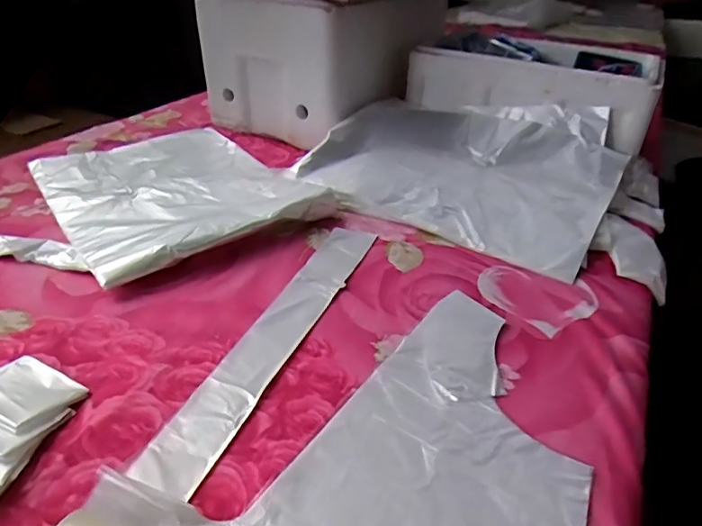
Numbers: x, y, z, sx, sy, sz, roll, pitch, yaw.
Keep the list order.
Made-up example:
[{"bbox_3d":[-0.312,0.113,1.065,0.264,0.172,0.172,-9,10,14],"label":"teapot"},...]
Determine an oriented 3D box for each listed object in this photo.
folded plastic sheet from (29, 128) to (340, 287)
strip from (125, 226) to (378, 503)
[{"bbox_3d":[-0.246,-0.109,0.718,0.299,0.035,0.369,-22,42,-33],"label":"folded plastic sheet"},{"bbox_3d":[-0.069,0.062,0.518,0.056,0.014,0.388,16,36,17],"label":"strip"}]

